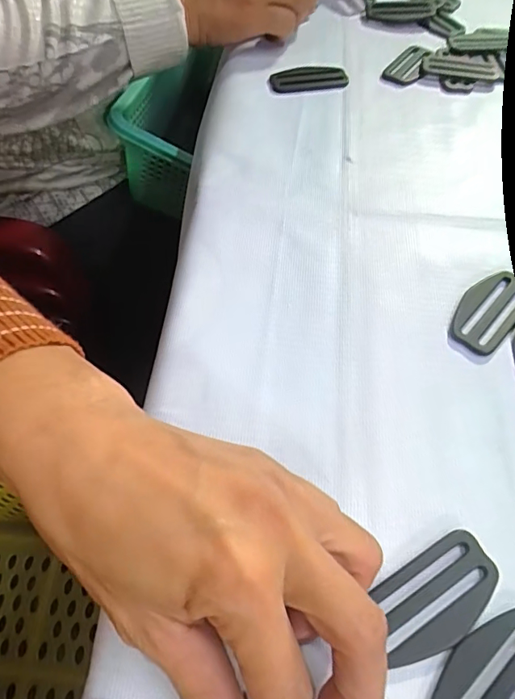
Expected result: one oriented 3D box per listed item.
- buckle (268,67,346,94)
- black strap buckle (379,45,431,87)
[{"bbox_3d":[0.041,-0.213,0.382,0.061,0.005,0.028,-12,57,-4],"label":"buckle"},{"bbox_3d":[0.124,-0.230,0.396,0.026,0.007,0.056,28,63,21],"label":"black strap buckle"}]

